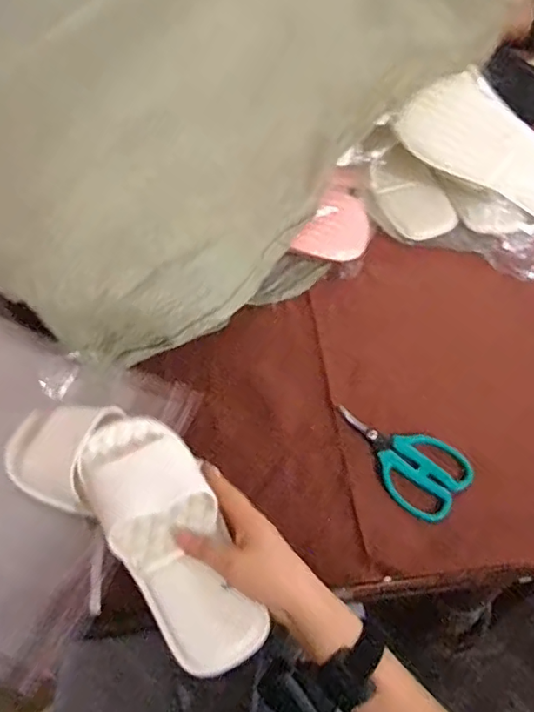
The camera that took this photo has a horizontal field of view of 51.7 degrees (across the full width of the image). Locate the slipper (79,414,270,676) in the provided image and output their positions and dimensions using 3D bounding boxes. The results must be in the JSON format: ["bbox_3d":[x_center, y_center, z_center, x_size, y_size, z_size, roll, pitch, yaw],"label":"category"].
[{"bbox_3d":[-0.086,0.144,0.468,0.095,0.043,0.232,-25,60,-17],"label":"slipper"}]

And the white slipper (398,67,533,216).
[{"bbox_3d":[0.319,-0.270,0.743,0.245,0.107,0.043,27,54,-14],"label":"white slipper"}]

